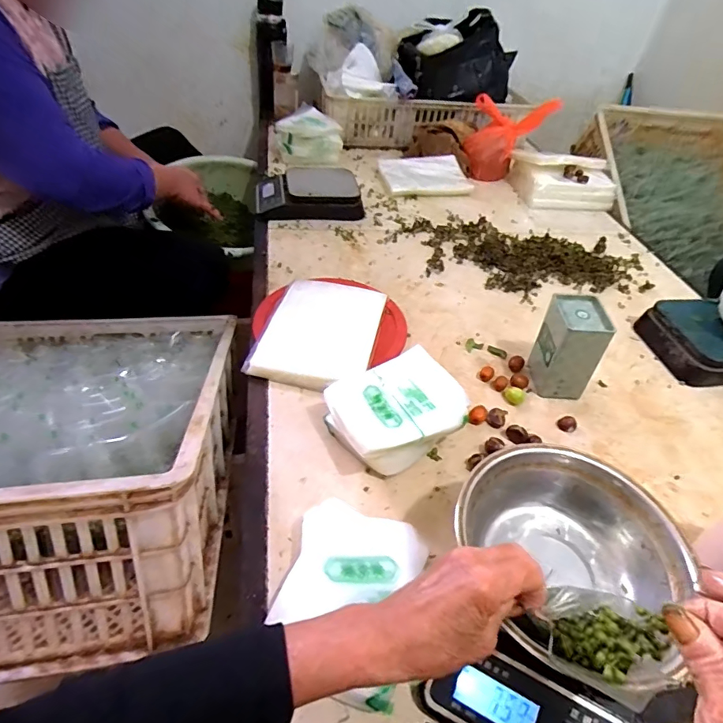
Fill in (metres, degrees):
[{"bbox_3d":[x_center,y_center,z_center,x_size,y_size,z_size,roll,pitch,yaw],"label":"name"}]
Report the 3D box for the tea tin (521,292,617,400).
[{"bbox_3d":[0.272,-0.018,0.623,0.066,0.118,0.083,5,44,-2],"label":"tea tin"}]

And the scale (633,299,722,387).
[{"bbox_3d":[0.532,-0.031,0.701,0.176,0.051,0.140,0,44,-7],"label":"scale"}]

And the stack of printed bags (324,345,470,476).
[{"bbox_3d":[0.044,0.054,0.540,0.169,0.050,0.128,-25,52,-29],"label":"stack of printed bags"}]

